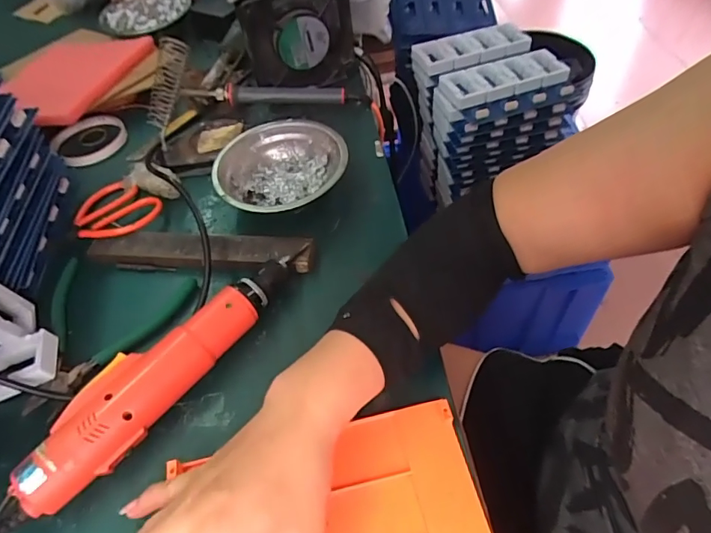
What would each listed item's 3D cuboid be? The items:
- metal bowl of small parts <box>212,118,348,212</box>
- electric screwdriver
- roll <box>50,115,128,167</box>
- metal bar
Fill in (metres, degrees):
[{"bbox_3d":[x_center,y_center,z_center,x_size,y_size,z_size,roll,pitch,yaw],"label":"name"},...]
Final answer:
[{"bbox_3d":[-0.071,-0.090,0.470,0.121,0.033,0.123,-2,53,3],"label":"metal bowl of small parts"},{"bbox_3d":[-0.134,0.066,0.364,0.052,0.042,0.254,28,60,23],"label":"electric screwdriver"},{"bbox_3d":[-0.309,-0.147,0.562,0.080,0.014,0.075,-2,53,3],"label":"roll"},{"bbox_3d":[-0.141,-0.016,0.437,0.206,0.014,0.032,3,54,7],"label":"metal bar"}]

